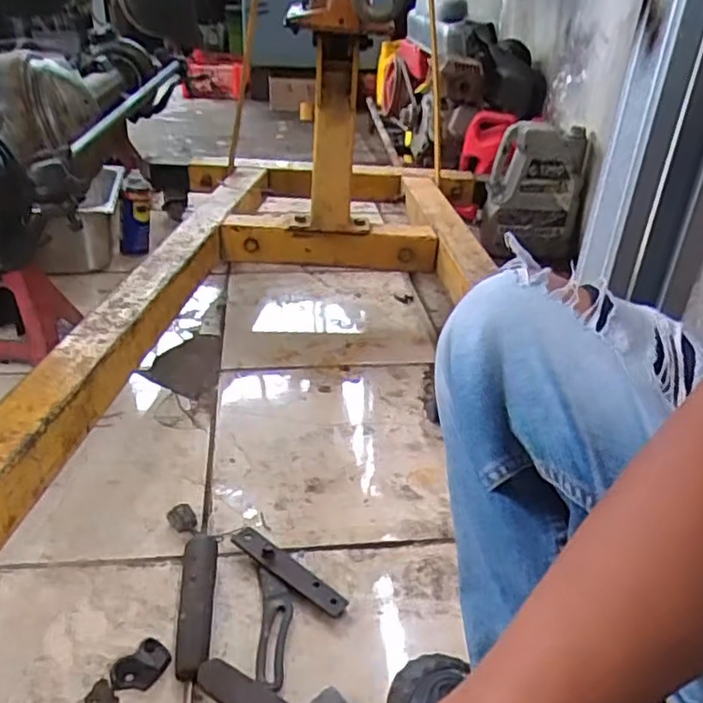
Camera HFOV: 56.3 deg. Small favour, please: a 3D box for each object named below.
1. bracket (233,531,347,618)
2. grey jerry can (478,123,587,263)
[{"bbox_3d":[-0.075,0.251,0.752,0.160,0.018,0.028,25,36,29],"label":"bracket"},{"bbox_3d":[0.432,-0.370,1.556,0.202,0.305,0.156,-4,31,-14],"label":"grey jerry can"}]

